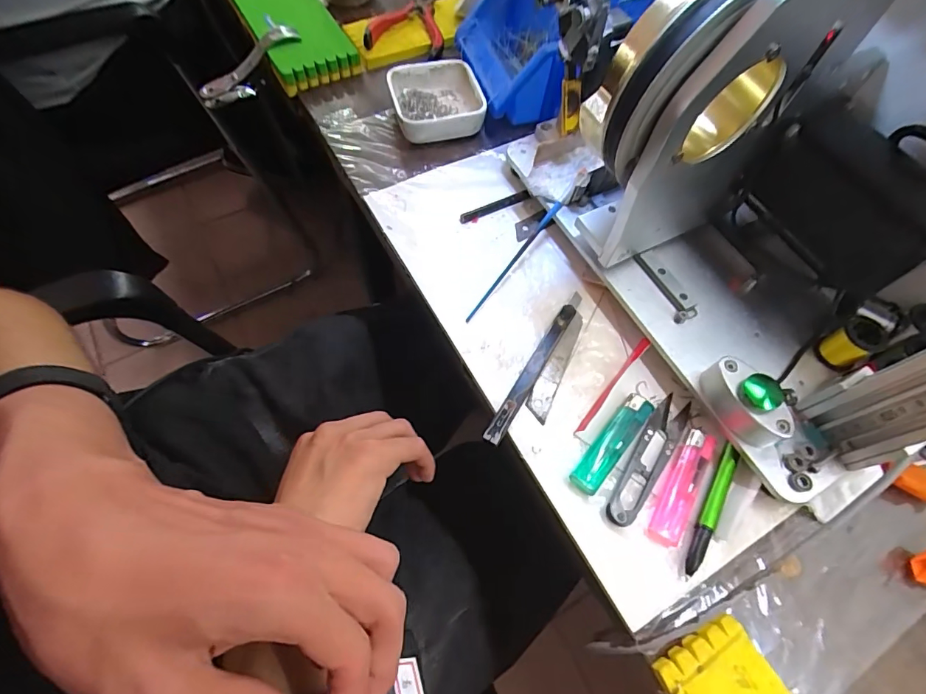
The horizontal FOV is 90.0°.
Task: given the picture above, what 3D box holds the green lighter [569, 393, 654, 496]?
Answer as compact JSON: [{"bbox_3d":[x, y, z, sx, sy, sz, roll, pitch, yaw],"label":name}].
[{"bbox_3d":[0.100,0.064,0.311,0.020,0.008,0.077,38,68,16],"label":"green lighter"}]

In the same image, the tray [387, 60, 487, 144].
[{"bbox_3d":[-0.027,-0.235,0.438,0.078,0.030,0.087,-13,65,-8],"label":"tray"}]

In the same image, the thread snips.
[{"bbox_3d":[0.125,0.073,0.308,0.023,0.011,0.101,35,67,14],"label":"thread snips"}]

